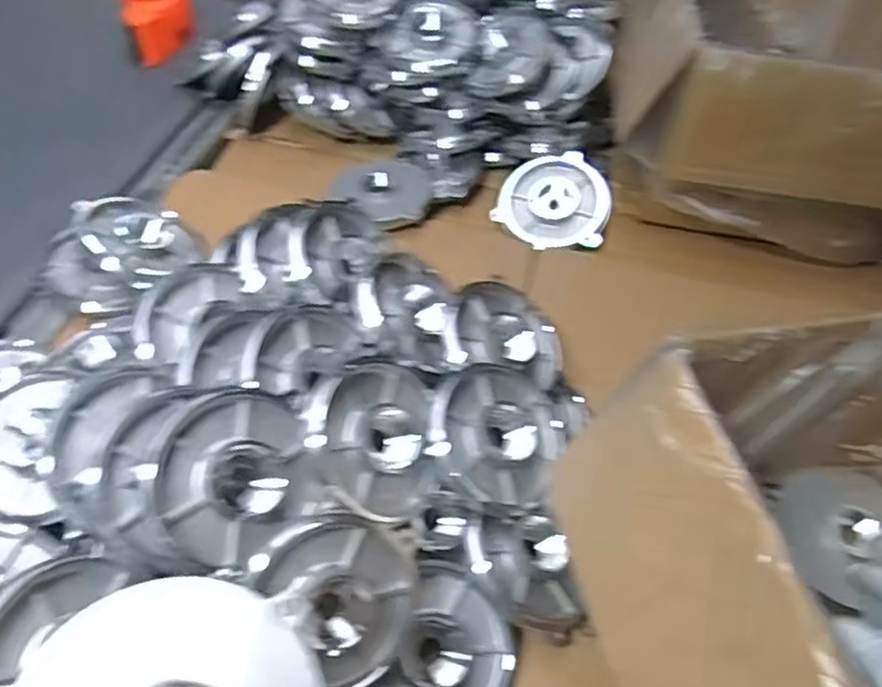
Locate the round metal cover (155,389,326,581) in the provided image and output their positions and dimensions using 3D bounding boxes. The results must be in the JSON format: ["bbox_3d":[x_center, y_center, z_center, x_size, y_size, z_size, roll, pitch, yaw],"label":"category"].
[{"bbox_3d":[-0.123,0.080,0.436,0.099,0.011,0.092,-42,95,-27],"label":"round metal cover"}]

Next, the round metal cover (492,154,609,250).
[{"bbox_3d":[0.128,-0.163,0.820,0.119,0.025,0.119,8,73,11],"label":"round metal cover"}]

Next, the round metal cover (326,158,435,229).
[{"bbox_3d":[-0.058,-0.170,0.797,0.100,0.019,0.097,2,49,-3],"label":"round metal cover"}]

